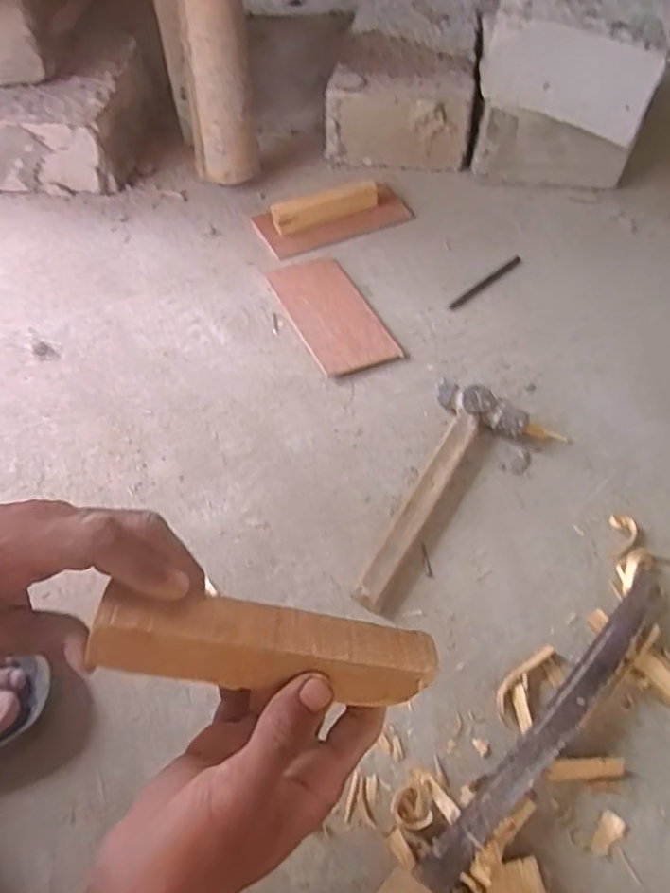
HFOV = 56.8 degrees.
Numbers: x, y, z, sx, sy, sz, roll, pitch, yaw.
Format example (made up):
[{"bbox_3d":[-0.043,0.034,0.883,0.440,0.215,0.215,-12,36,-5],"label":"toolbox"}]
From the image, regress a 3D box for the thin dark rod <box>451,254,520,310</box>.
[{"bbox_3d":[0.190,-0.204,0.769,0.140,0.004,0.010,-37,61,-24],"label":"thin dark rod"}]

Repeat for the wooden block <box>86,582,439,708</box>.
[{"bbox_3d":[-0.030,0.094,0.287,0.151,0.031,0.030,12,29,-11],"label":"wooden block"}]

